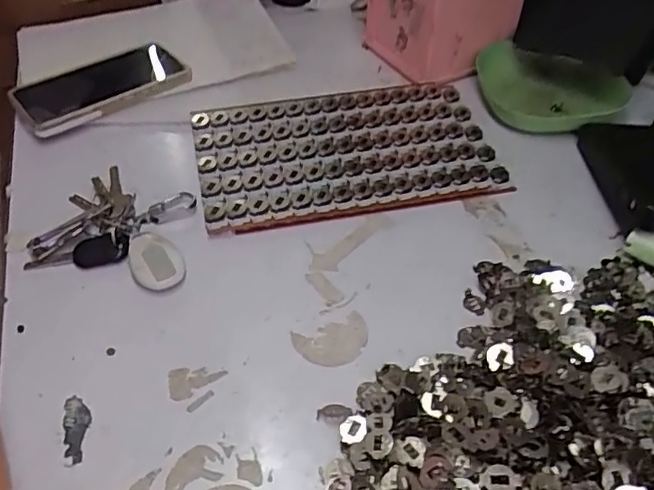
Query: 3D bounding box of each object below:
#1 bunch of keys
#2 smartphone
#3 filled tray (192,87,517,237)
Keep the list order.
[{"bbox_3d":[-0.164,-0.021,0.481,0.126,0.014,0.118,10,49,8],"label":"bunch of keys"},{"bbox_3d":[-0.233,-0.169,0.606,0.168,0.016,0.089,-33,56,-26],"label":"smartphone"},{"bbox_3d":[0.016,-0.088,0.539,0.265,0.024,0.159,-8,48,-7],"label":"filled tray"}]

